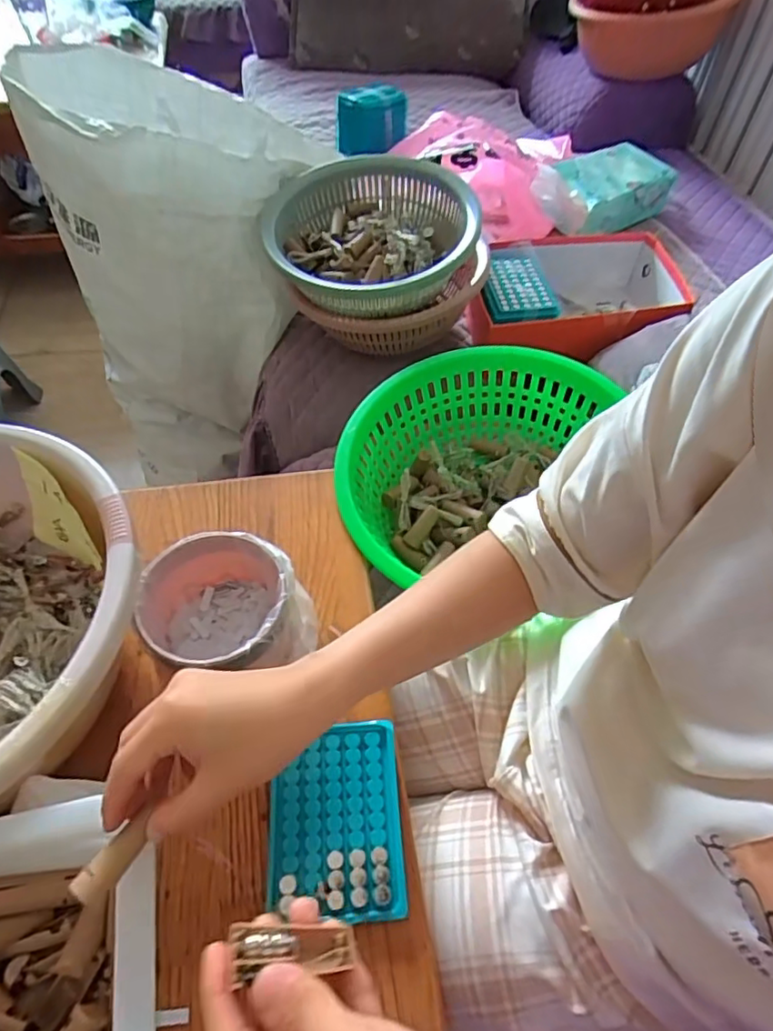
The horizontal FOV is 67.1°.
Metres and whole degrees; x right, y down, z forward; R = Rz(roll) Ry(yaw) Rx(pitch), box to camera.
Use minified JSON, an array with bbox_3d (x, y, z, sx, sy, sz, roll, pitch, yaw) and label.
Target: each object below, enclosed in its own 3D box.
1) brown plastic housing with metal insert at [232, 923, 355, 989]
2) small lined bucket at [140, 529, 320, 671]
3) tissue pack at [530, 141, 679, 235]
[{"bbox_3d":[-0.039,0.178,0.239,0.047,0.012,0.019,14,49,-21],"label":"brown plastic housing with metal insert"},{"bbox_3d":[-0.130,0.083,0.488,0.131,0.084,0.112,-11,54,-11],"label":"small lined bucket"},{"bbox_3d":[0.396,-0.606,1.084,0.254,0.079,0.148,-31,60,-24],"label":"tissue pack"}]

